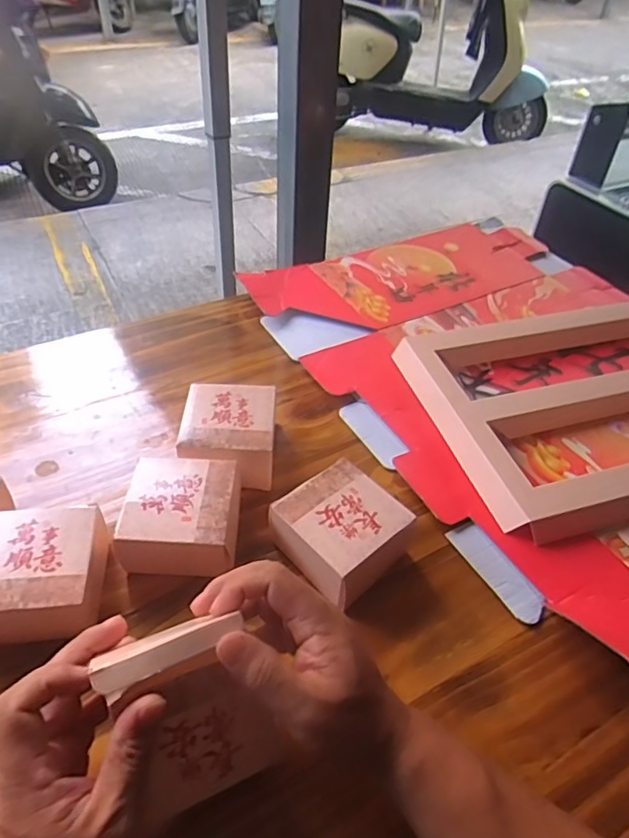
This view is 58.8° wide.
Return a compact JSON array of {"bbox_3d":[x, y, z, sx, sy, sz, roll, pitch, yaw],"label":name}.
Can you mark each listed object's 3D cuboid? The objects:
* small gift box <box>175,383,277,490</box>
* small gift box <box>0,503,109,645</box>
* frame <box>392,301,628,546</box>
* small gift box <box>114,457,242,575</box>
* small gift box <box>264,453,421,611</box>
[{"bbox_3d":[-0.080,0.017,0.532,0.084,0.053,0.093,2,46,-2],"label":"small gift box"},{"bbox_3d":[-0.206,0.121,0.420,0.090,0.055,0.094,-4,46,-9],"label":"small gift box"},{"bbox_3d":[0.309,-0.036,0.614,0.383,0.030,0.304,-11,48,-15],"label":"frame"},{"bbox_3d":[-0.109,0.081,0.466,0.086,0.054,0.085,3,46,-2],"label":"small gift box"},{"bbox_3d":[0.025,0.095,0.464,0.093,0.053,0.097,-33,57,-31],"label":"small gift box"}]

